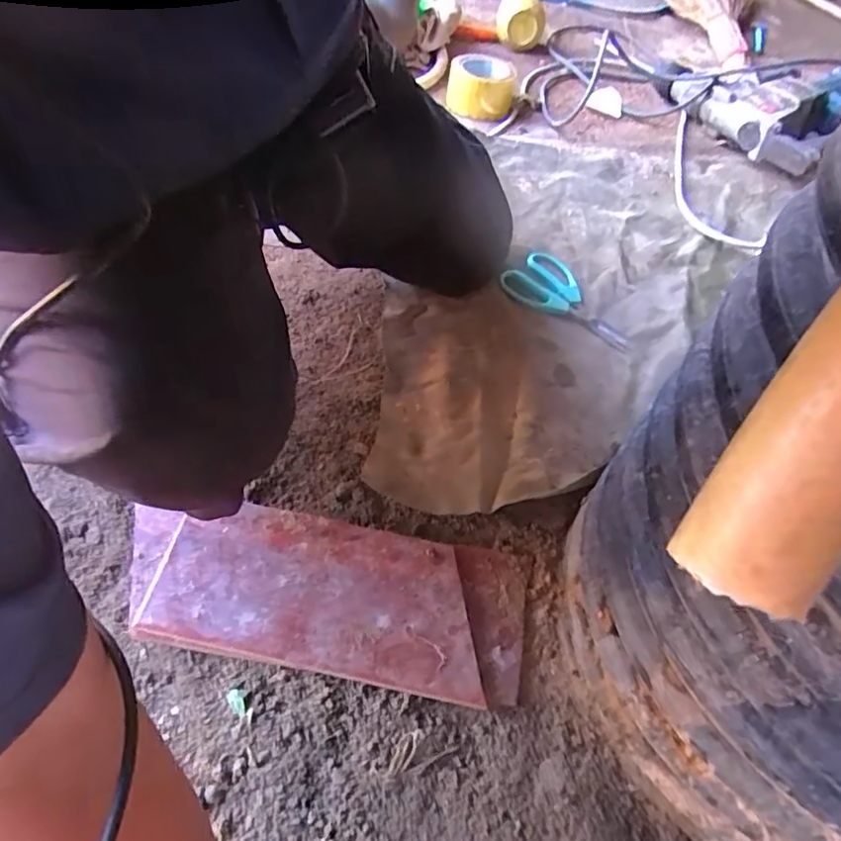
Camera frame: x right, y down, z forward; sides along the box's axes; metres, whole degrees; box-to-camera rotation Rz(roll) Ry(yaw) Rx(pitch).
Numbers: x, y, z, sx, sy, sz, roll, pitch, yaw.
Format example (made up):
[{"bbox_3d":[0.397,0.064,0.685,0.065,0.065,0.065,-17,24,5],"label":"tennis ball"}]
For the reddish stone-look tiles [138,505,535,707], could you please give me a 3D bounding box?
[{"bbox_3d":[-0.081,0.146,0.460,0.328,0.019,0.122,9,55,1],"label":"reddish stone-look tiles"}]

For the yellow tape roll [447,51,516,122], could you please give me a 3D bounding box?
[{"bbox_3d":[0.107,-0.581,0.956,0.109,0.070,0.109,9,55,1],"label":"yellow tape roll"}]

